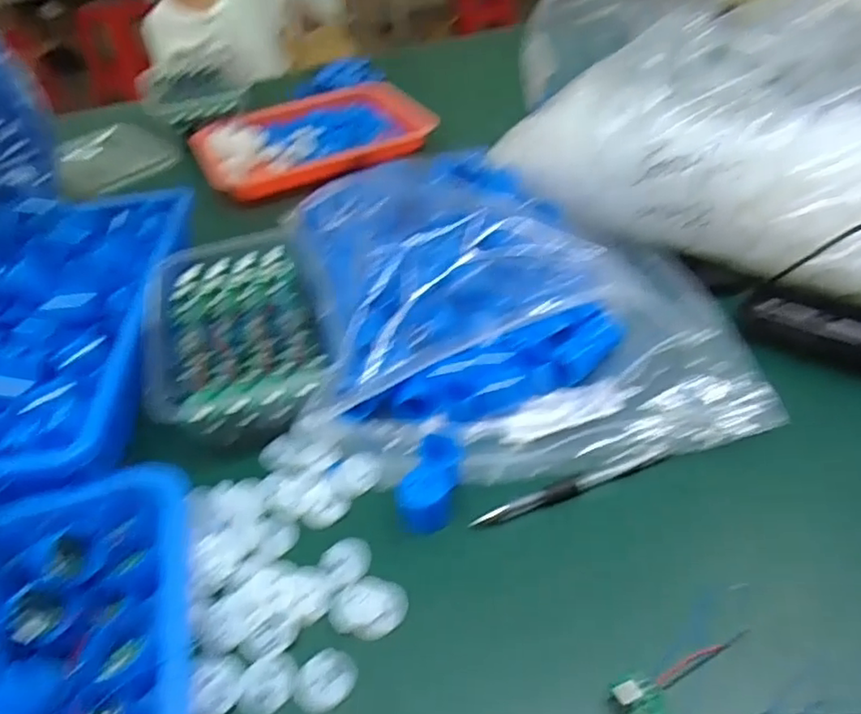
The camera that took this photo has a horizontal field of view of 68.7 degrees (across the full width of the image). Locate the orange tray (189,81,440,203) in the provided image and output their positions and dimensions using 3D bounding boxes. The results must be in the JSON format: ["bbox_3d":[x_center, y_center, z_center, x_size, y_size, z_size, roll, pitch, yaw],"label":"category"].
[{"bbox_3d":[-0.161,-0.297,0.868,0.304,0.052,0.213,-17,42,-12],"label":"orange tray"}]

